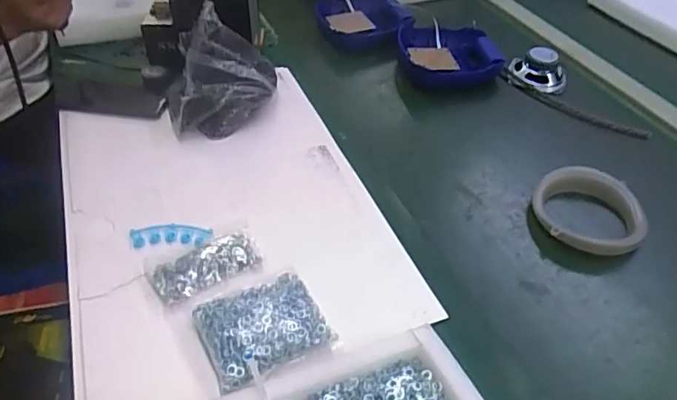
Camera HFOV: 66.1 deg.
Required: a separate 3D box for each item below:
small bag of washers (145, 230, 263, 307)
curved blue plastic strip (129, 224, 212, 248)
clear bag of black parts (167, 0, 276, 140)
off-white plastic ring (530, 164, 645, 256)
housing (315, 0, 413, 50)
[{"bbox_3d":[-0.152,0.074,0.597,0.125,0.019,0.061,-18,48,-20],"label":"small bag of washers"},{"bbox_3d":[-0.206,0.045,0.640,0.093,0.011,0.035,3,44,1],"label":"curved blue plastic strip"},{"bbox_3d":[-0.187,-0.194,0.813,0.171,0.133,0.155,-4,44,-7],"label":"clear bag of black parts"},{"bbox_3d":[0.323,0.013,0.668,0.119,0.050,0.131,-4,44,-6],"label":"off-white plastic ring"},{"bbox_3d":[0.044,-0.367,1.059,0.184,0.062,0.213,-4,44,-7],"label":"housing"}]

